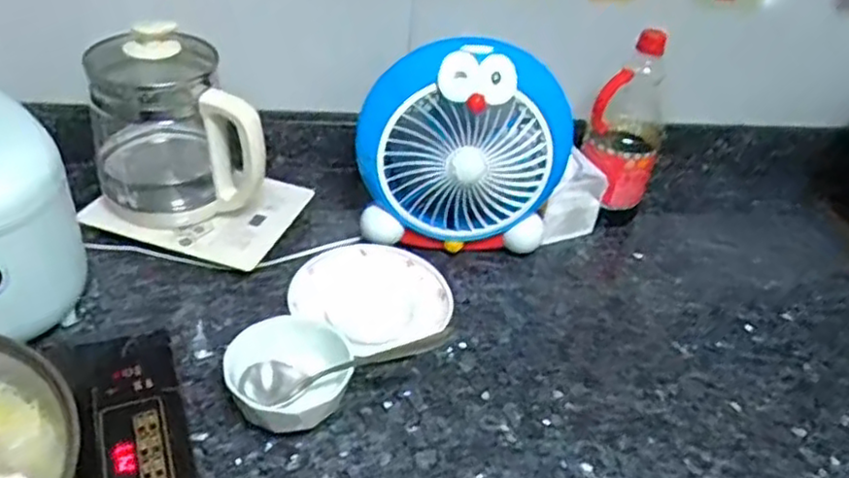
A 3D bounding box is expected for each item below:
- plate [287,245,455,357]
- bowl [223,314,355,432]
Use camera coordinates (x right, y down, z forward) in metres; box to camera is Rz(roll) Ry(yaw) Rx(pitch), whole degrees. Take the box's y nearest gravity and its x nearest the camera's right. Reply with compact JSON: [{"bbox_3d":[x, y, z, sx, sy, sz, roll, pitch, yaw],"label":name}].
[{"bbox_3d":[-0.059,0.069,0.759,0.165,0.037,0.146,-8,39,-19],"label":"plate"},{"bbox_3d":[-0.125,0.131,0.653,0.118,0.056,0.119,5,37,-3],"label":"bowl"}]

